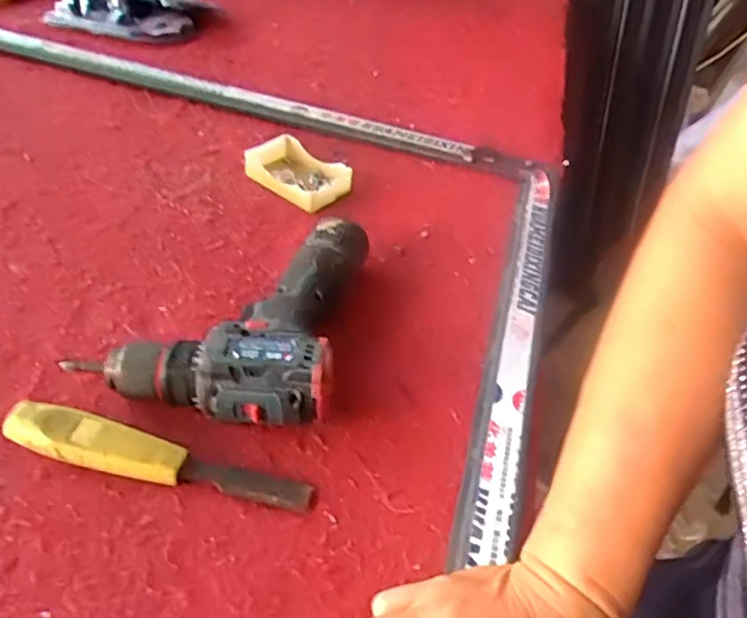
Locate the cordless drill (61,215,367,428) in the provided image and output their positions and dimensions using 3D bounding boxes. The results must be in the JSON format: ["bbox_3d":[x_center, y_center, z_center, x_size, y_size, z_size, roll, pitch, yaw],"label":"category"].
[{"bbox_3d":[-0.109,0.005,0.454,0.181,0.056,0.175,10,43,3],"label":"cordless drill"}]

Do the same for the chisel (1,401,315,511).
[{"bbox_3d":[-0.135,0.092,0.383,0.195,0.026,0.029,10,43,3],"label":"chisel"}]

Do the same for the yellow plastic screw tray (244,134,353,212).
[{"bbox_3d":[-0.080,-0.145,0.635,0.109,0.023,0.067,37,51,28],"label":"yellow plastic screw tray"}]

